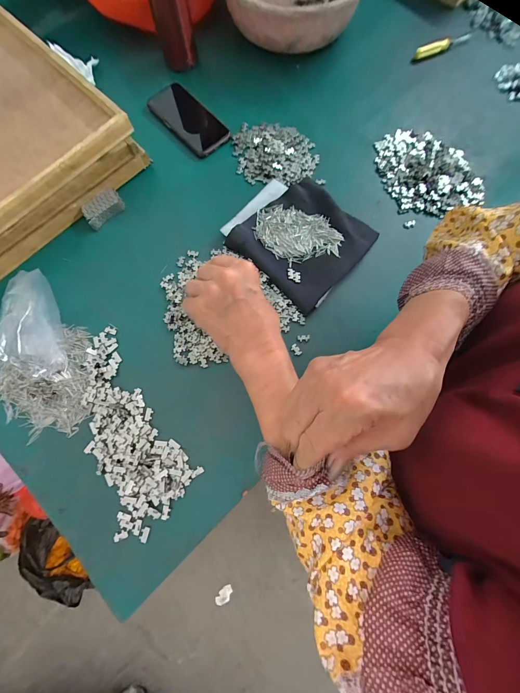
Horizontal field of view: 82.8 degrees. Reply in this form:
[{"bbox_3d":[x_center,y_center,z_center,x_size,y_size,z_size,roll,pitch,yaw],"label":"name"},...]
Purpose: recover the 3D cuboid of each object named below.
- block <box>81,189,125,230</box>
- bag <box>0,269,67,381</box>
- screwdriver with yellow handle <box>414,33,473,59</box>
[{"bbox_3d":[-0.259,-0.230,0.489,0.035,0.018,0.068,43,80,12],"label":"block"},{"bbox_3d":[-0.327,-0.030,0.418,0.053,0.058,0.150,-16,75,-2],"label":"bag"},{"bbox_3d":[0.349,-0.571,0.554,0.130,0.016,0.015,-27,76,-5],"label":"screwdriver with yellow handle"}]

